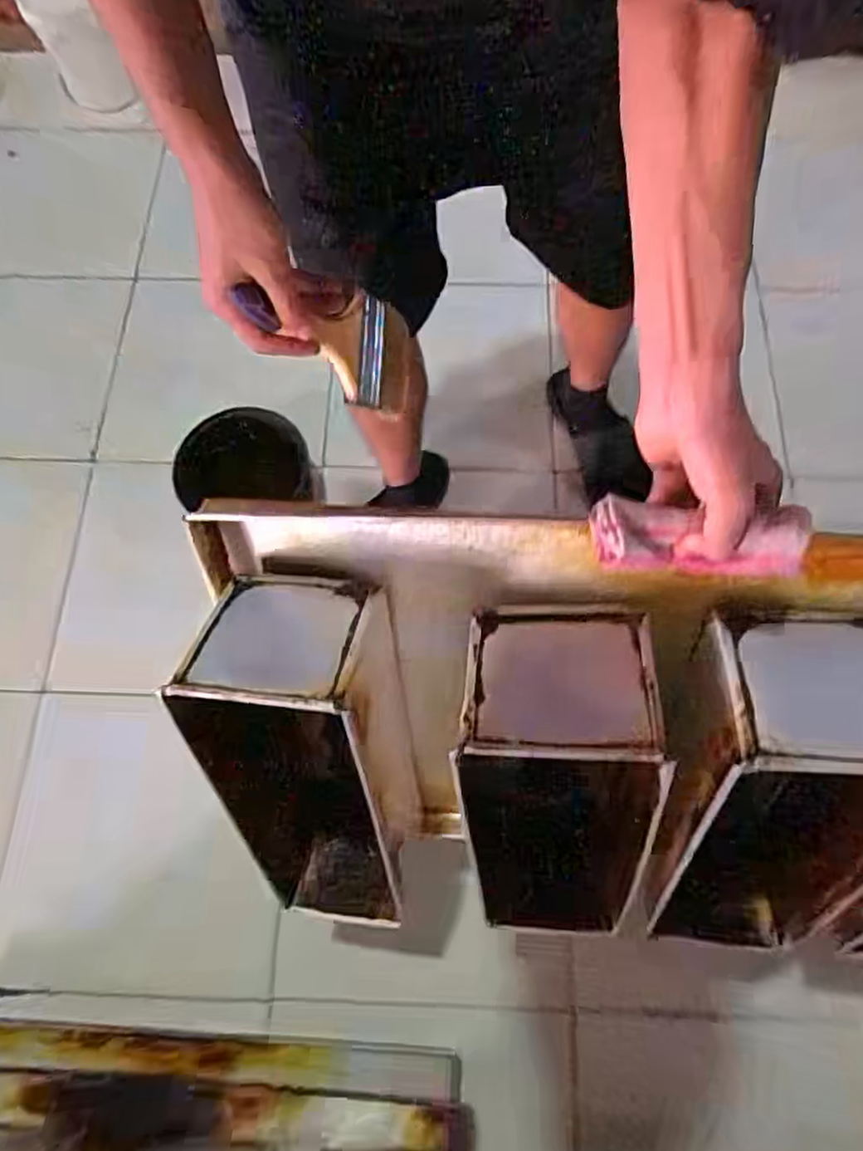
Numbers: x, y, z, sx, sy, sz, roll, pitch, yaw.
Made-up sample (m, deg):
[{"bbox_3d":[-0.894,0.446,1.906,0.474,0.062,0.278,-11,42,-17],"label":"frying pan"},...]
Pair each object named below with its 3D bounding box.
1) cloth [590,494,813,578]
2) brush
[{"bbox_3d":[0.164,-0.021,0.416,0.123,0.038,0.040,5,71,15],"label":"cloth"},{"bbox_3d":[-0.076,-0.199,0.551,0.015,0.203,0.094,8,92,31],"label":"brush"}]

